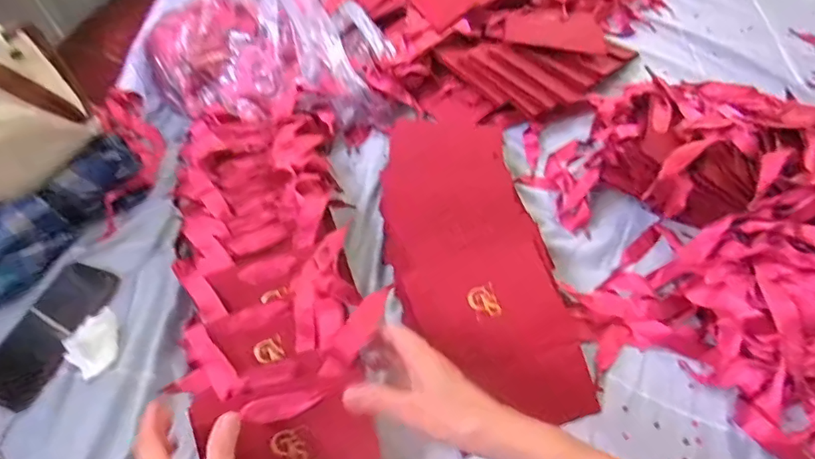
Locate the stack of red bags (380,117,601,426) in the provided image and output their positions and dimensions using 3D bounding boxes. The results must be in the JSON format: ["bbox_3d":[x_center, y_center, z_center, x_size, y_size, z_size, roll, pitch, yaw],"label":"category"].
[{"bbox_3d":[0.061,0.009,0.574,0.163,0.071,0.394,-12,55,-4],"label":"stack of red bags"}]

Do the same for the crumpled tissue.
[{"bbox_3d":[-0.331,0.121,0.548,0.061,0.029,0.049,-40,61,-22],"label":"crumpled tissue"}]

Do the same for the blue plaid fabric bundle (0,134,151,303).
[{"bbox_3d":[-0.425,-0.016,0.630,0.079,0.066,0.235,35,64,25],"label":"blue plaid fabric bundle"}]

